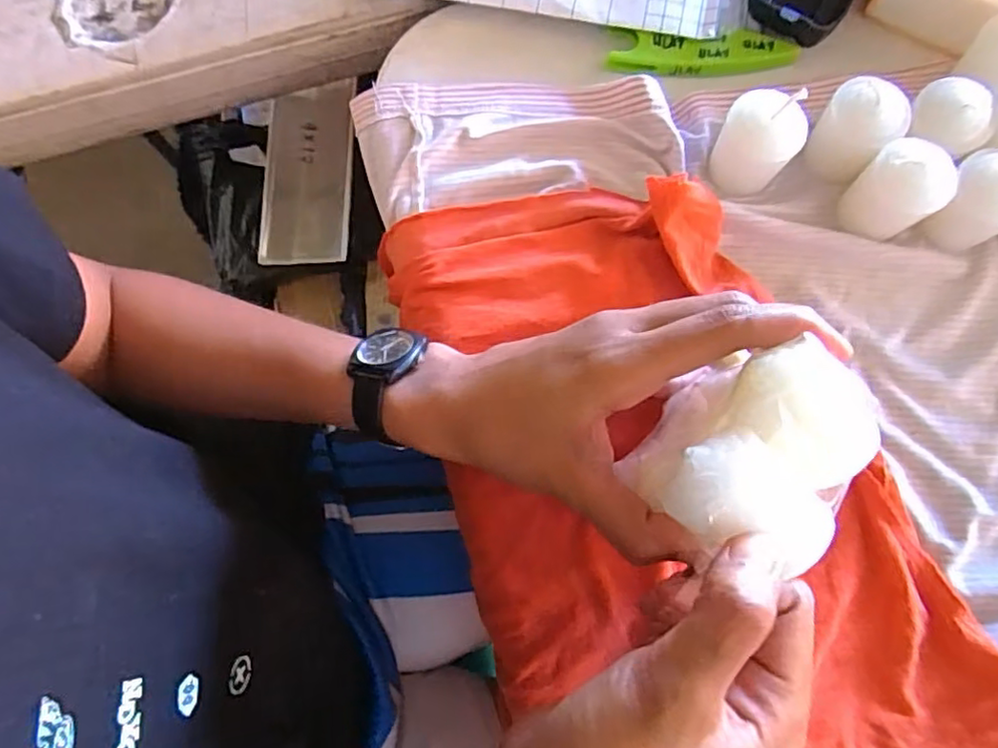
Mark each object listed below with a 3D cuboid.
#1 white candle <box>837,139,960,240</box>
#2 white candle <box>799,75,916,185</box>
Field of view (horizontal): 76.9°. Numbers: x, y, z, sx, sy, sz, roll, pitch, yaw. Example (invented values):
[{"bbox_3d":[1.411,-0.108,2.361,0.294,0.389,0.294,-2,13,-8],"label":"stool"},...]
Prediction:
[{"bbox_3d":[0.196,-0.091,0.309,0.037,0.048,0.033,41,80,10],"label":"white candle"},{"bbox_3d":[0.184,-0.127,0.323,0.035,0.044,0.037,0,76,1],"label":"white candle"}]

